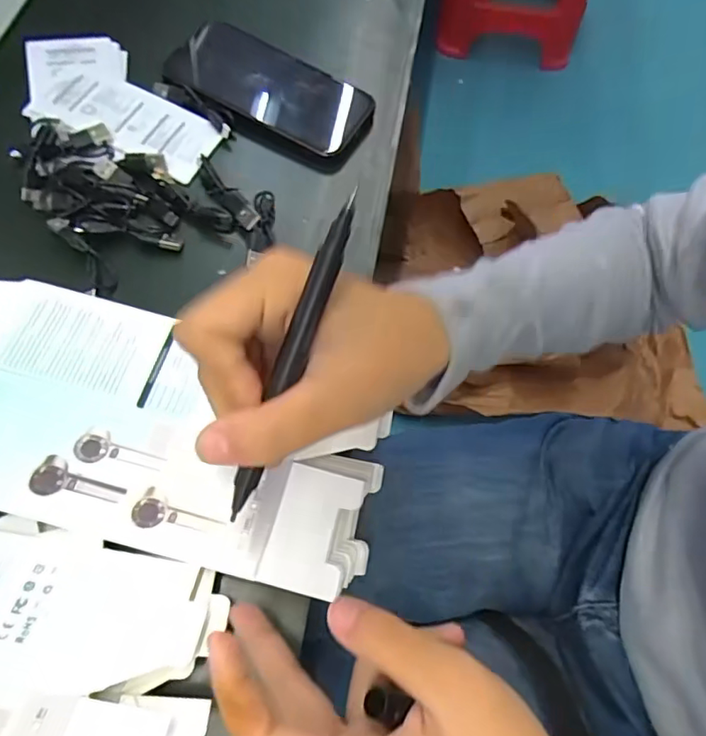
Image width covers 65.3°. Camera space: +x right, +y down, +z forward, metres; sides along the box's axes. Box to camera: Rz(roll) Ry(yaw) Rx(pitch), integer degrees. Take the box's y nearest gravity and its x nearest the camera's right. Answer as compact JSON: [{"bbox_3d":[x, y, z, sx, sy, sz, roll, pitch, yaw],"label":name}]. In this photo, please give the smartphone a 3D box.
[{"bbox_3d":[-0.061,-0.208,0.410,0.153,0.012,0.080,25,66,8],"label":"smartphone"}]

